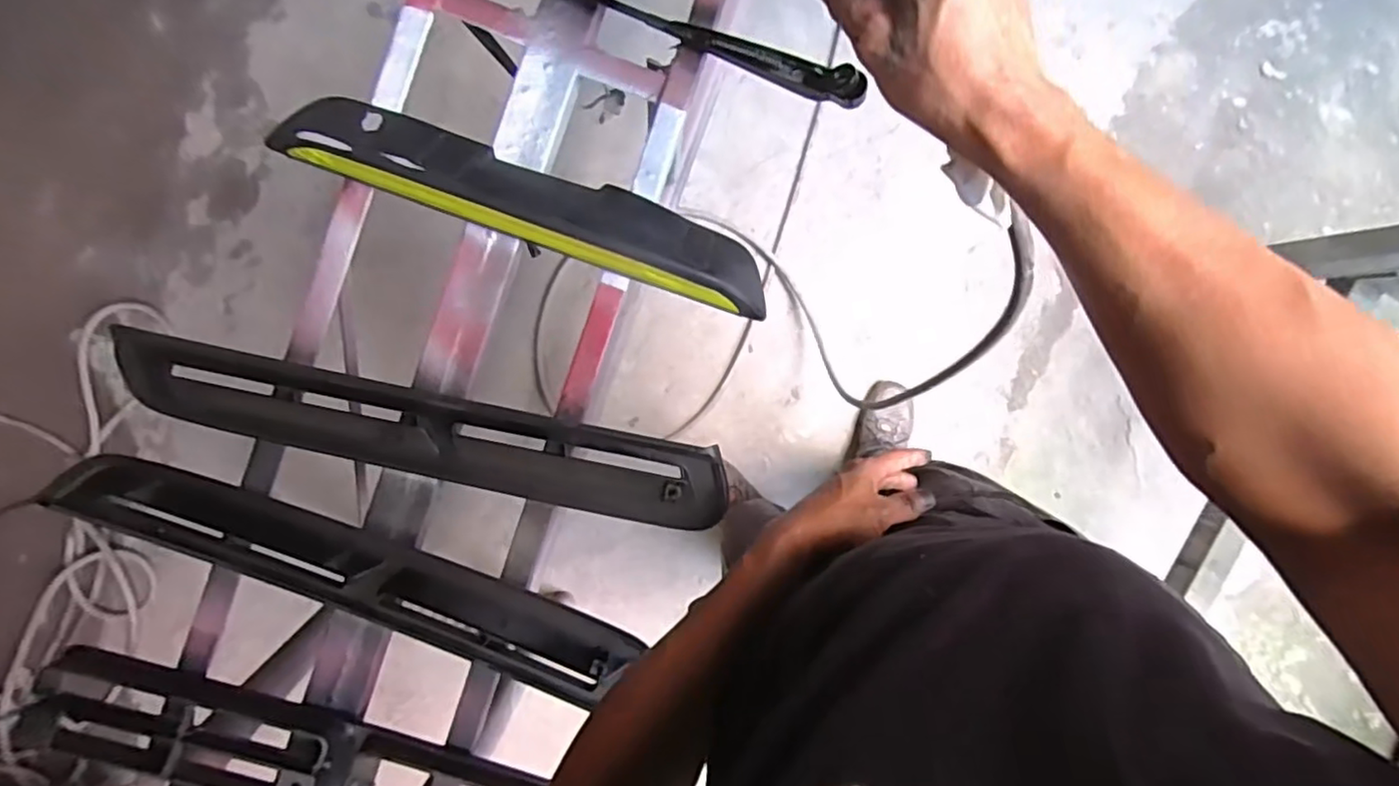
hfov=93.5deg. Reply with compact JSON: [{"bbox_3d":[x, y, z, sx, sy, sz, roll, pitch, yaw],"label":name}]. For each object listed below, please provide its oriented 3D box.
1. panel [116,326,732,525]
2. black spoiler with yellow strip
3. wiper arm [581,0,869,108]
[{"bbox_3d":[-0.228,0.040,0.567,0.512,0.042,0.081,12,90,0],"label":"panel"},{"bbox_3d":[-0.140,-0.165,0.564,0.427,0.065,0.080,17,90,0],"label":"black spoiler with yellow strip"},{"bbox_3d":[-0.045,-0.335,0.595,0.406,0.030,0.028,19,90,0],"label":"wiper arm"}]

